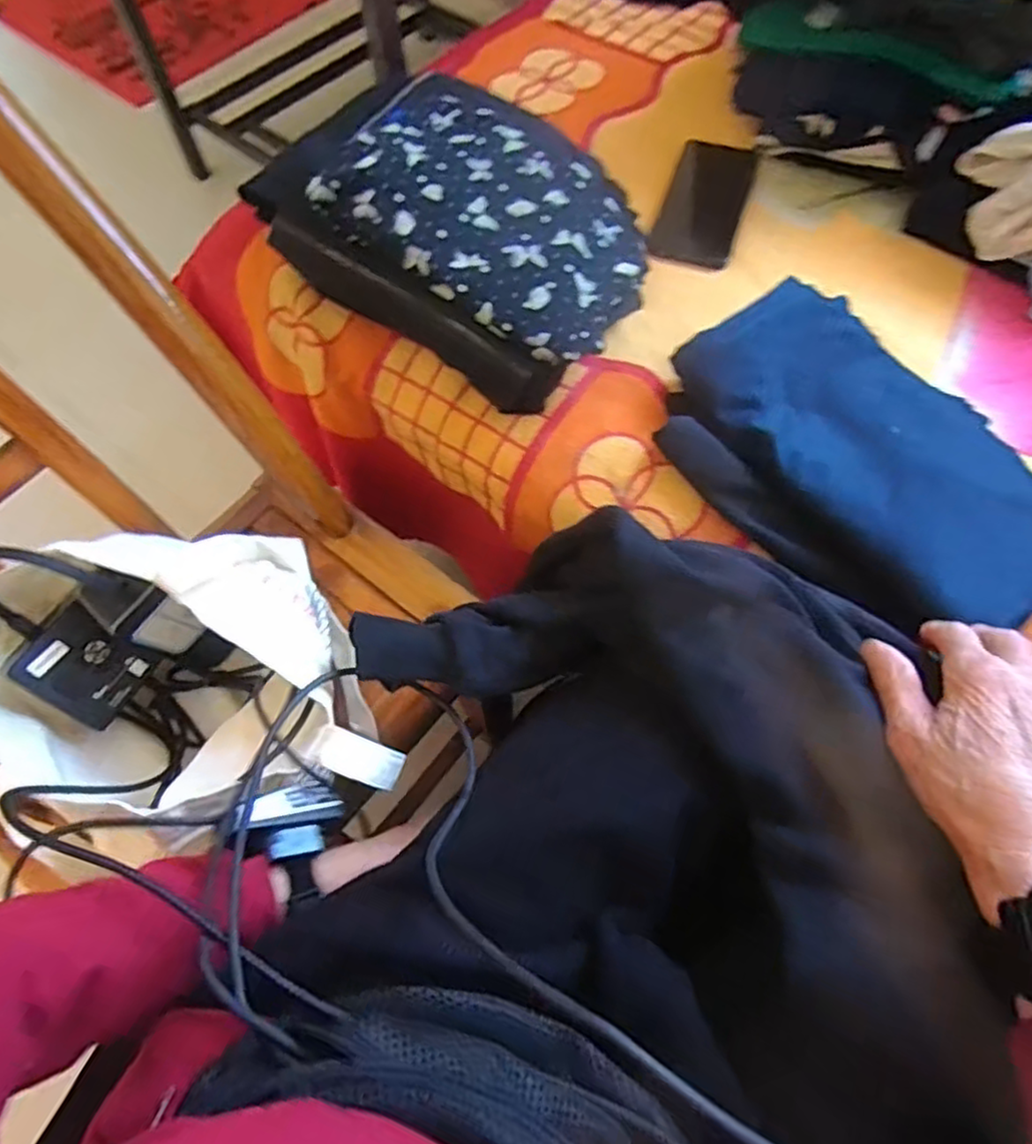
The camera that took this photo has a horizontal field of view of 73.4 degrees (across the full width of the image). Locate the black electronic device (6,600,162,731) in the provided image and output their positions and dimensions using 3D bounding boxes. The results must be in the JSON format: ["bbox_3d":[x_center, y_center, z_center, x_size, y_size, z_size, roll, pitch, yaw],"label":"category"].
[{"bbox_3d":[-0.317,0.070,0.512,0.014,0.077,0.065,-9,44,48],"label":"black electronic device"}]

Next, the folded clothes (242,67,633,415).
[{"bbox_3d":[-0.056,-0.296,0.597,0.352,0.106,0.219,39,71,18],"label":"folded clothes"}]

